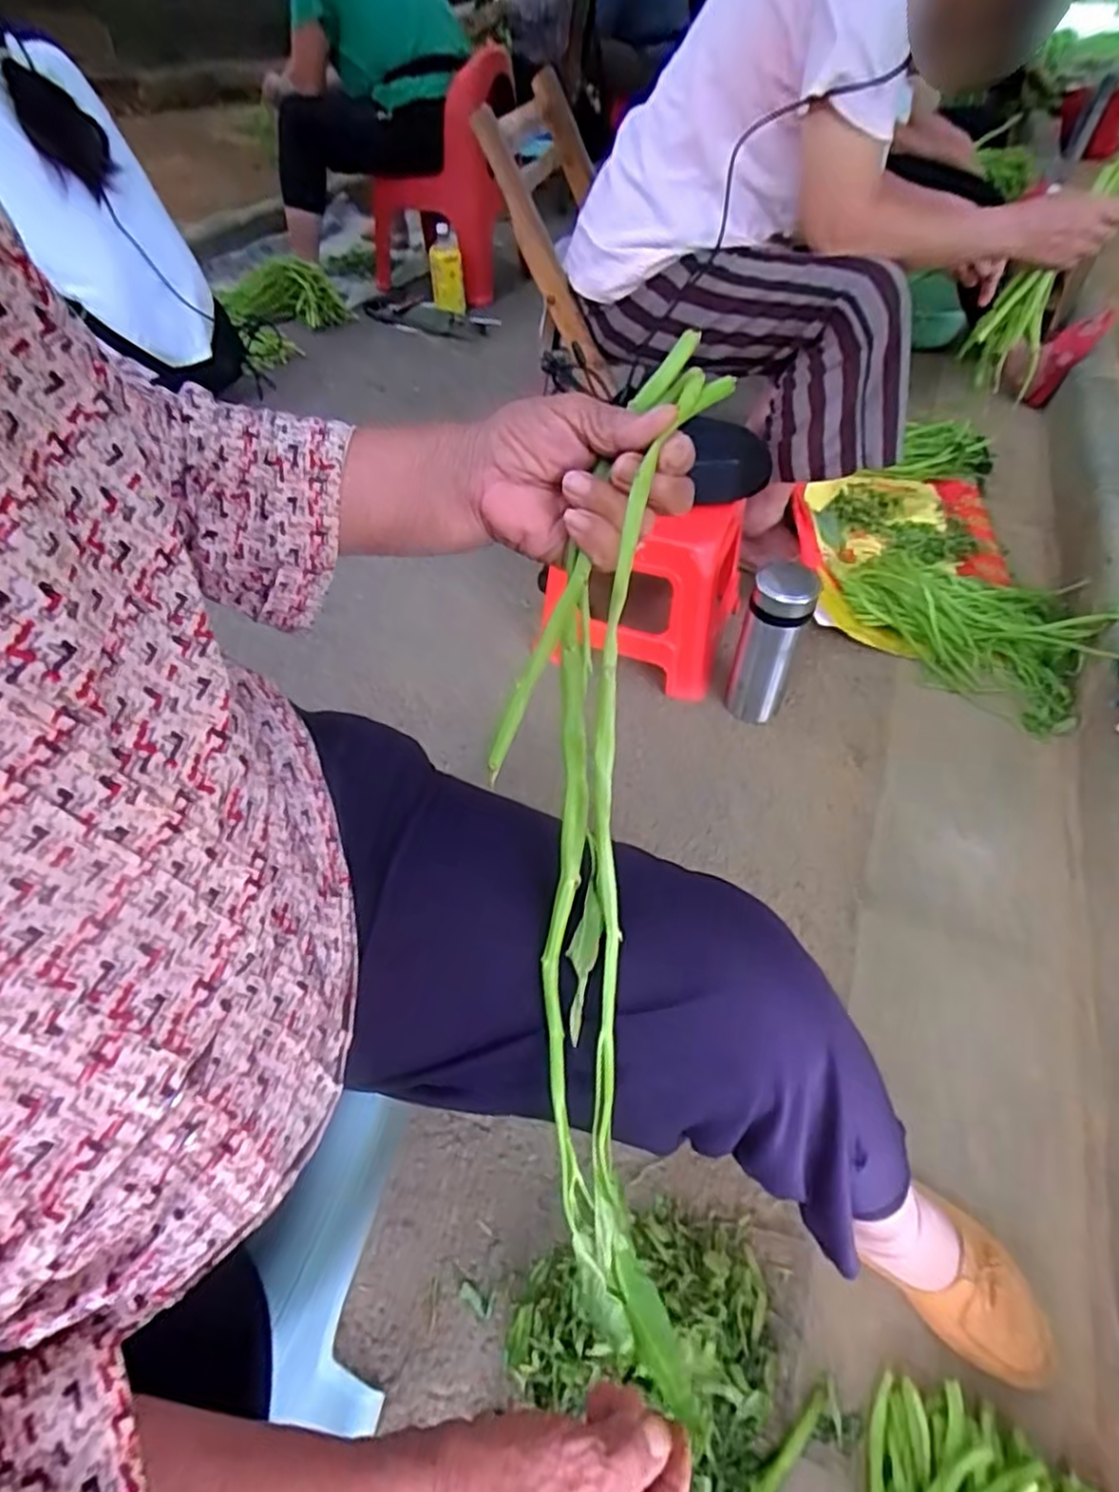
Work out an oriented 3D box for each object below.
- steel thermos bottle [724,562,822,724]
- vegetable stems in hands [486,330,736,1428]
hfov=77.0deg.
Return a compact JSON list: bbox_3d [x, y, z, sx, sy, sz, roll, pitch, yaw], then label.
[{"bbox_3d":[0.297,-0.134,1.002,0.087,0.238,0.076,16,51,13],"label":"steel thermos bottle"},{"bbox_3d":[0.022,0.062,0.356,0.104,0.053,0.534,1,91,6],"label":"vegetable stems in hands"}]

